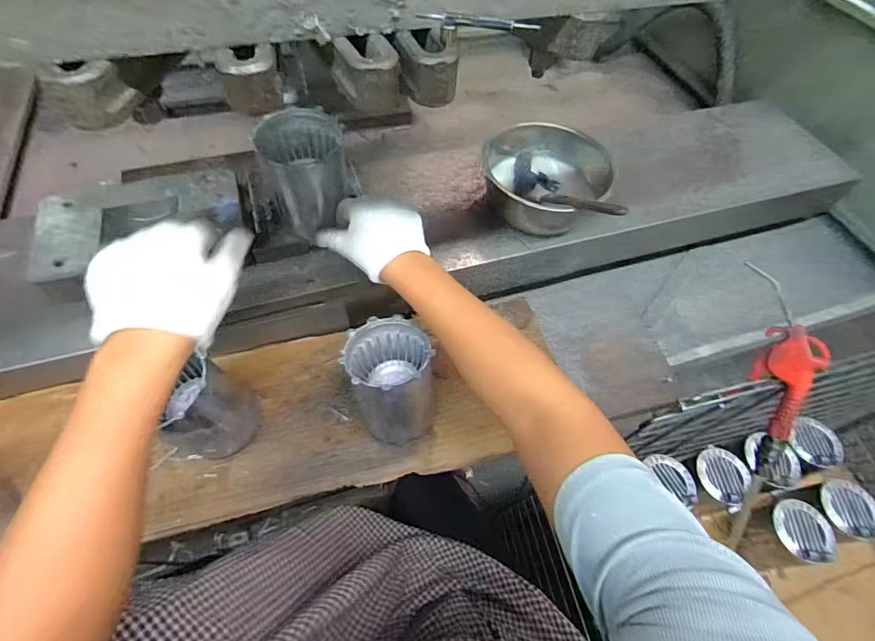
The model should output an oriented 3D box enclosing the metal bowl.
[{"bbox_3d":[0.154,-0.209,0.642,0.162,0.086,0.159,2,59,-4],"label":"metal bowl"}]

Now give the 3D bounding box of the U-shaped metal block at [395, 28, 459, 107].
[{"bbox_3d":[-0.007,-0.151,0.256,0.028,0.025,0.042,-14,61,-13],"label":"U-shaped metal block"}]

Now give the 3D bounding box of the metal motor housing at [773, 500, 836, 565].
[{"bbox_3d":[0.574,0.321,0.666,0.094,0.035,0.087,2,59,-4],"label":"metal motor housing"}]

